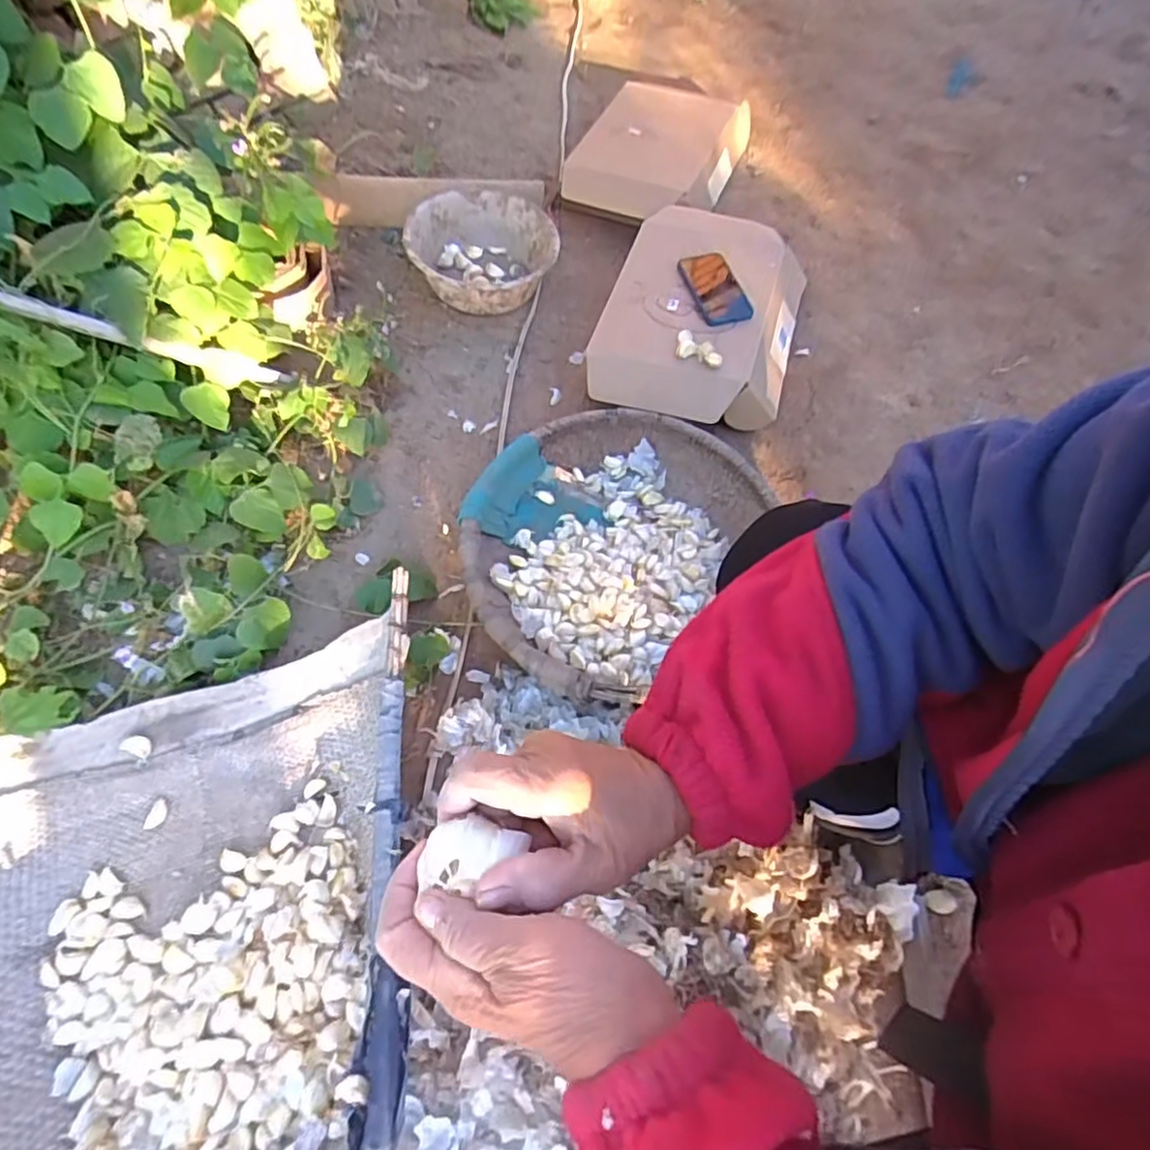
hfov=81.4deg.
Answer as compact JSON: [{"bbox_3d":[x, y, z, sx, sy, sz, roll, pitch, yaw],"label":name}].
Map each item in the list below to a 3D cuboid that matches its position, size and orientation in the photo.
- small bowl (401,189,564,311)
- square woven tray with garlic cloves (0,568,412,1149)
[{"bbox_3d":[-0.157,-0.551,1.170,0.247,0.127,0.225,-2,59,3],"label":"small bowl"},{"bbox_3d":[-0.443,0.332,0.672,0.562,0.105,0.564,-5,58,1],"label":"square woven tray with garlic cloves"}]

